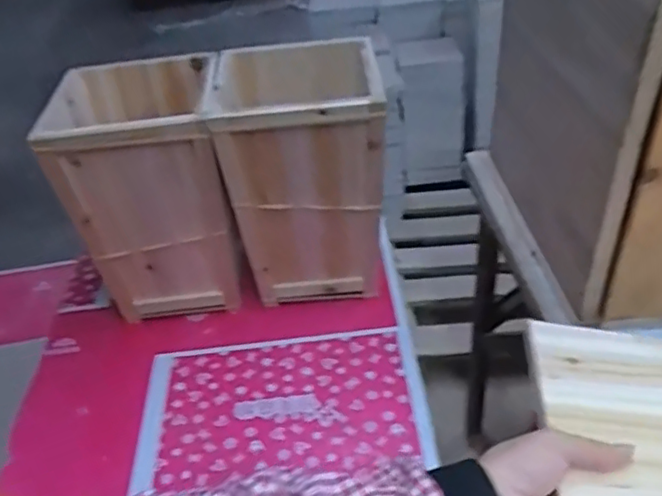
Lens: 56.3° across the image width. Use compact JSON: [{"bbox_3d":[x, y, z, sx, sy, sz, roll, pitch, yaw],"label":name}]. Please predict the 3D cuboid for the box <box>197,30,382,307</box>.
[{"bbox_3d":[-0.044,-0.126,1.065,0.253,0.390,0.297,-6,39,0],"label":"box"}]

